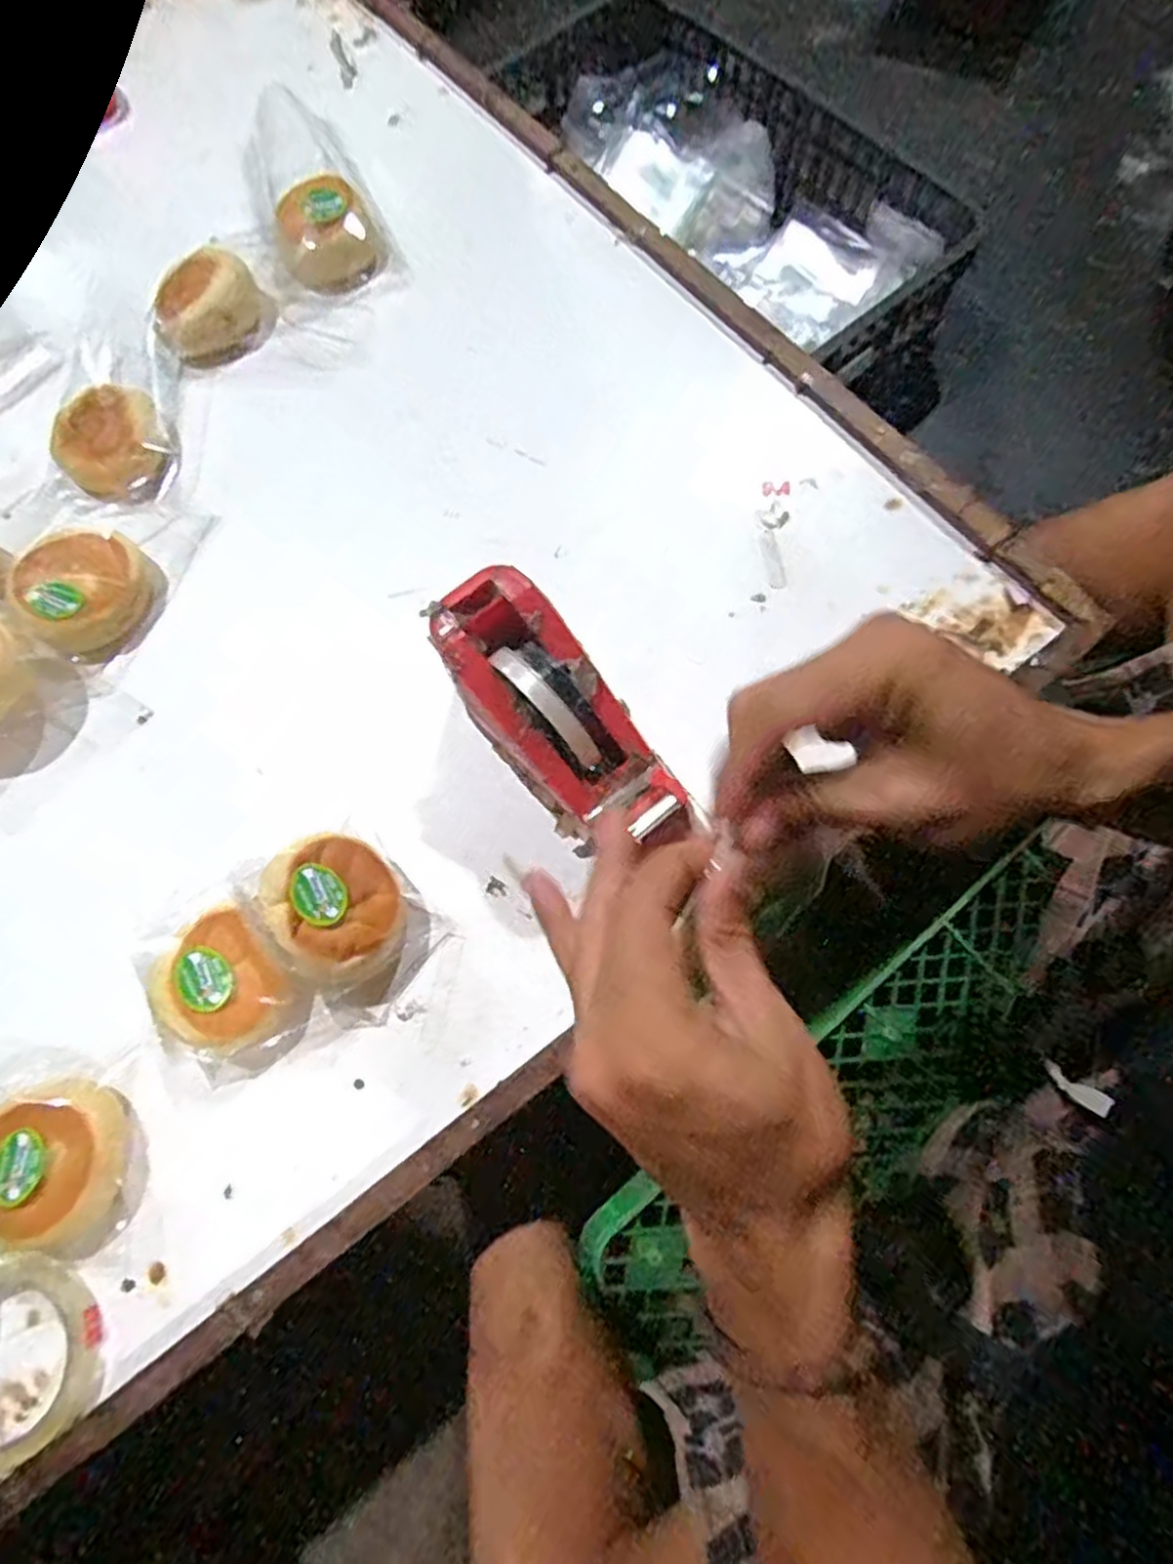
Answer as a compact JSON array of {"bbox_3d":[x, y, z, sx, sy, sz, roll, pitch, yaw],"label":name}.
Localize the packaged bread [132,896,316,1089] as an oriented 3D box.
[{"bbox_3d":[-0.223,0.132,0.464,0.088,0.046,0.096,-1,73,3],"label":"packaged bread"}]

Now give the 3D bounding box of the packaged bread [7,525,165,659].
[{"bbox_3d":[-0.368,-0.143,0.545,0.084,0.044,0.091,-1,73,3],"label":"packaged bread"}]

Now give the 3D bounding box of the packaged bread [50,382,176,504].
[{"bbox_3d":[-0.364,-0.261,0.578,0.083,0.040,0.079,-1,73,3],"label":"packaged bread"}]

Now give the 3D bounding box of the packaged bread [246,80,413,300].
[{"bbox_3d":[-0.244,-0.511,0.646,0.103,0.048,0.200,-29,73,-5],"label":"packaged bread"}]

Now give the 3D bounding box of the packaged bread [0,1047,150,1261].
[{"bbox_3d":[-0.319,0.219,0.439,0.088,0.036,0.119,-19,72,-2],"label":"packaged bread"}]

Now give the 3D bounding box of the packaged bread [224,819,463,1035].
[{"bbox_3d":[-0.157,0.083,0.468,0.088,0.058,0.123,-43,75,-9],"label":"packaged bread"}]

